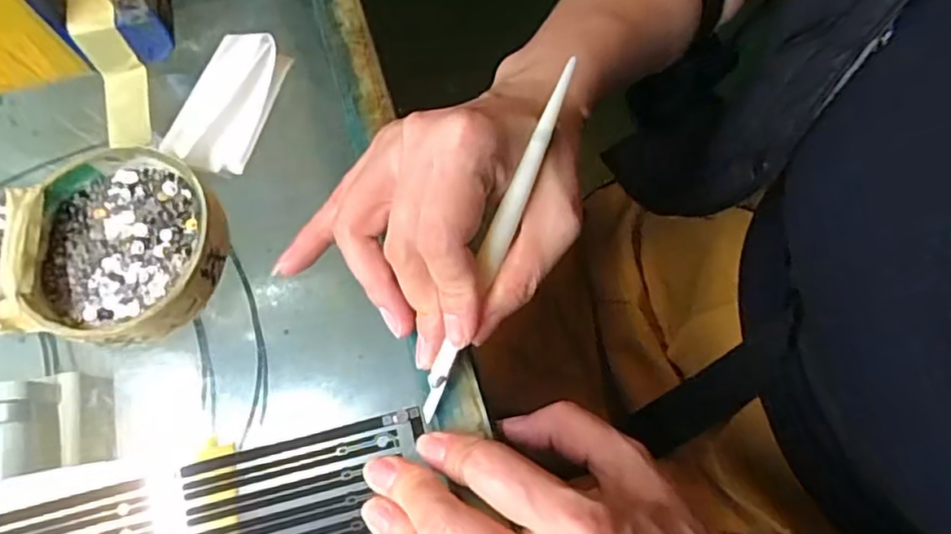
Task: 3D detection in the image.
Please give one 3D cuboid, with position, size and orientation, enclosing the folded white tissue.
[{"bbox_3d":[-0.116,-0.076,0.291,0.040,0.012,0.066,13,72,5],"label":"folded white tissue"}]

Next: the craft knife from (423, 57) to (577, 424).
[{"bbox_3d":[0.007,-0.008,0.250,0.009,0.005,0.142,23,93,8],"label":"craft knife"}]

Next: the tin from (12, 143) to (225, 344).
[{"bbox_3d":[-0.145,-0.009,0.268,0.077,0.019,0.081,0,72,1],"label":"tin"}]

